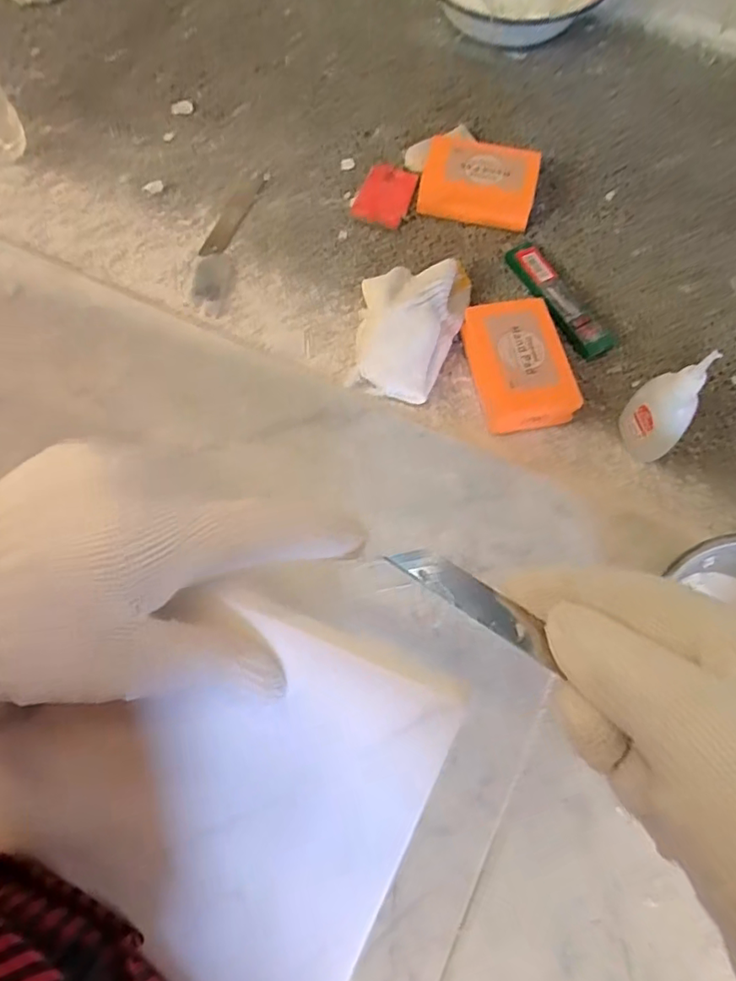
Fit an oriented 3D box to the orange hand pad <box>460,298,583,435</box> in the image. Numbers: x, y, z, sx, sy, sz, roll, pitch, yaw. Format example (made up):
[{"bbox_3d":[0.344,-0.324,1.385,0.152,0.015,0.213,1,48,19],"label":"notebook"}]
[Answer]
[{"bbox_3d":[0.105,-0.089,0.417,0.062,0.034,0.092,-11,68,-6],"label":"orange hand pad"}]

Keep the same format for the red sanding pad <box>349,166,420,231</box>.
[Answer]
[{"bbox_3d":[0.015,-0.256,0.503,0.042,0.009,0.067,18,68,6],"label":"red sanding pad"}]

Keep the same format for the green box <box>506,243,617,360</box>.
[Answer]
[{"bbox_3d":[0.150,-0.151,0.455,0.029,0.014,0.114,-31,71,-13],"label":"green box"}]

